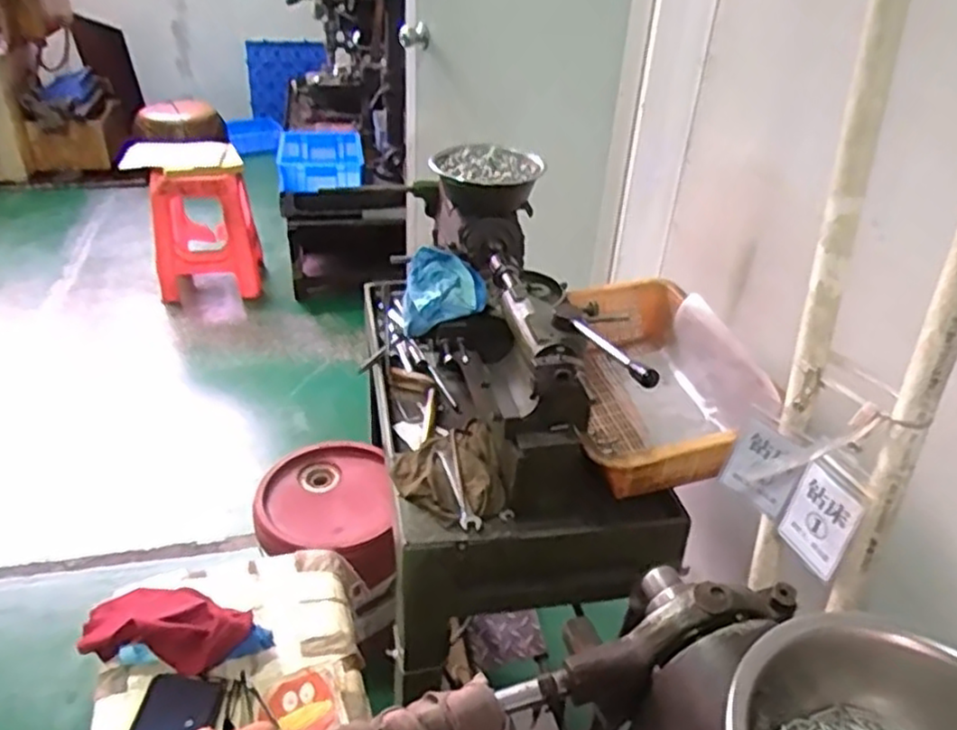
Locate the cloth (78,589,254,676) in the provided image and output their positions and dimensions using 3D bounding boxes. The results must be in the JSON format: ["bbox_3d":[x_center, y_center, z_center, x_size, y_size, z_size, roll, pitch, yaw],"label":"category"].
[{"bbox_3d":[-0.331,0.274,0.759,0.182,0.043,0.084,10,34,10],"label":"cloth"}]

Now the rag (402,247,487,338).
[{"bbox_3d":[-0.048,-0.104,1.001,0.119,0.073,0.108,-4,34,-11],"label":"rag"}]

